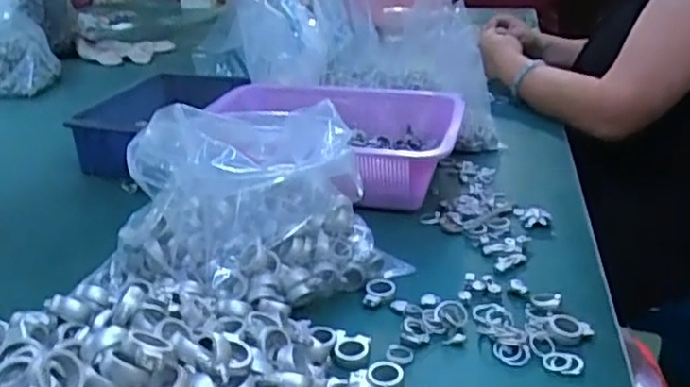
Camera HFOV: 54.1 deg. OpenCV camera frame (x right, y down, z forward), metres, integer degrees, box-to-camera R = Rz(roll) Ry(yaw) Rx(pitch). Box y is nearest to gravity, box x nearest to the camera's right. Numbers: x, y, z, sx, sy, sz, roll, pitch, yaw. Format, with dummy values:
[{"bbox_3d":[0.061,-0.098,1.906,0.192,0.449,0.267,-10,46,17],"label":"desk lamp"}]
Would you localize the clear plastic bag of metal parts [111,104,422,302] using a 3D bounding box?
[{"bbox_3d":[-0.080,0.003,0.584,0.217,0.146,0.158,-19,31,-34],"label":"clear plastic bag of metal parts"}]

